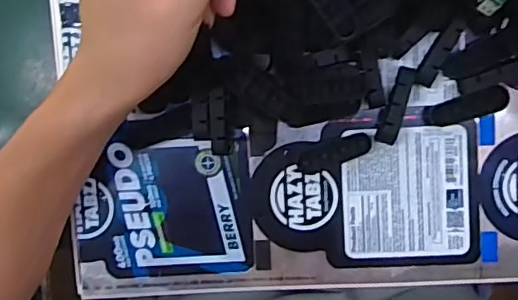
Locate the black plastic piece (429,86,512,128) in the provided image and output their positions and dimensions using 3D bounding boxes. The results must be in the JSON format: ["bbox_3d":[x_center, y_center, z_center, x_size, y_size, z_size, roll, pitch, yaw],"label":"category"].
[{"bbox_3d":[0.130,-0.026,0.347,0.046,0.010,0.015,-22,97,5],"label":"black plastic piece"}]

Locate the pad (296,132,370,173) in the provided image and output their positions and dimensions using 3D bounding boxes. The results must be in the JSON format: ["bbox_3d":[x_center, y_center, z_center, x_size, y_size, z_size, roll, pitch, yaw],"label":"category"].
[{"bbox_3d":[0.048,0.002,0.355,0.046,0.010,0.015,-20,97,5],"label":"pad"}]

